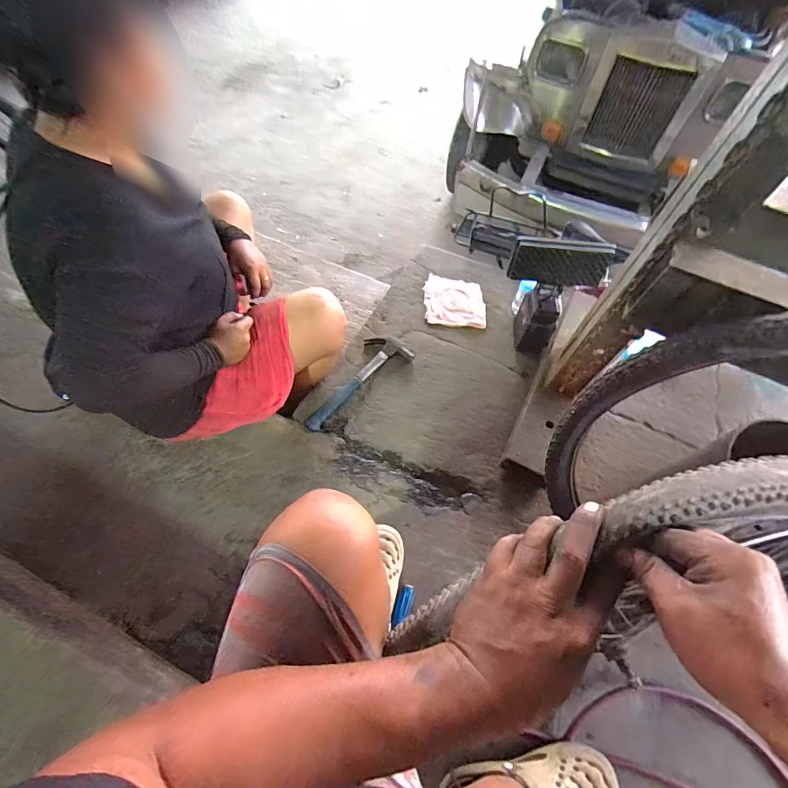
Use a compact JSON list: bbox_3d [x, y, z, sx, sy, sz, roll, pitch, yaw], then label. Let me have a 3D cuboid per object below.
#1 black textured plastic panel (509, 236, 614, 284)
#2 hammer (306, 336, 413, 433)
[{"bbox_3d":[0.385,-0.308,0.952,0.213,0.098,0.025,7,32,6],"label":"black textured plastic panel"},{"bbox_3d":[-0.106,-0.039,1.050,0.337,0.030,0.120,-40,72,-21],"label":"hammer"}]

